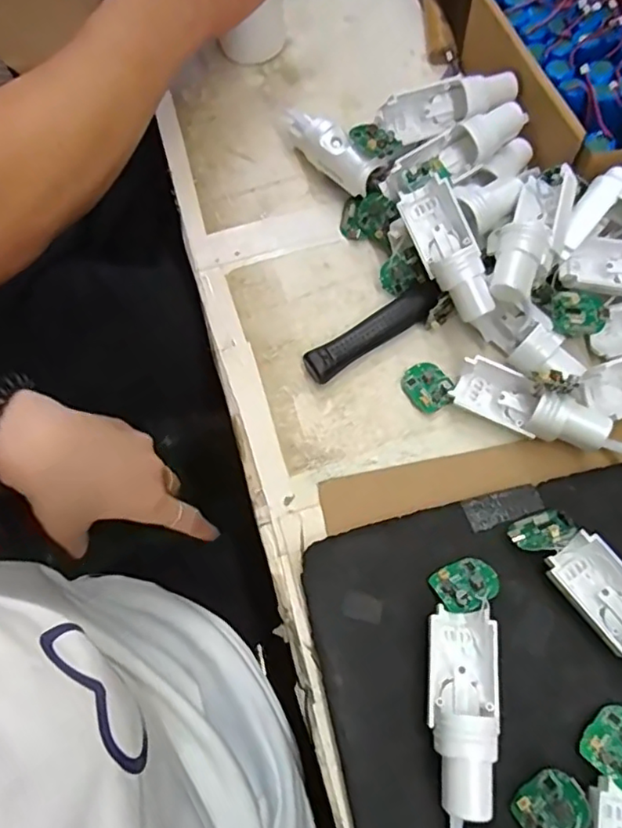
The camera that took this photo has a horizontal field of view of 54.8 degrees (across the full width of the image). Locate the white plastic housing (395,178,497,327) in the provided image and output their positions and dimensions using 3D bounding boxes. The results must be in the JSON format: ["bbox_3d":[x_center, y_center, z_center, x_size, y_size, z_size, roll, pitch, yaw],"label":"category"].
[{"bbox_3d":[0.089,-0.105,0.385,0.035,0.031,0.093,-22,69,-7],"label":"white plastic housing"}]

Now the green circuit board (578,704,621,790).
[{"bbox_3d":[0.155,0.165,0.300,0.029,0.006,0.034,35,73,15],"label":"green circuit board"}]

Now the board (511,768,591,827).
[{"bbox_3d":[0.115,0.188,0.285,0.033,0.004,0.027,-43,43,6],"label":"board"}]

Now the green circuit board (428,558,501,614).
[{"bbox_3d":[0.087,0.094,0.332,0.035,0.008,0.030,-21,42,-11],"label":"green circuit board"}]

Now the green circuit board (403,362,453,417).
[{"bbox_3d":[0.078,-0.019,0.397,0.028,0.006,0.035,-25,69,-8],"label":"green circuit board"}]

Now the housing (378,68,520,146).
[{"bbox_3d":[0.099,-0.224,0.437,0.098,0.034,0.023,-13,68,10],"label":"housing"}]

